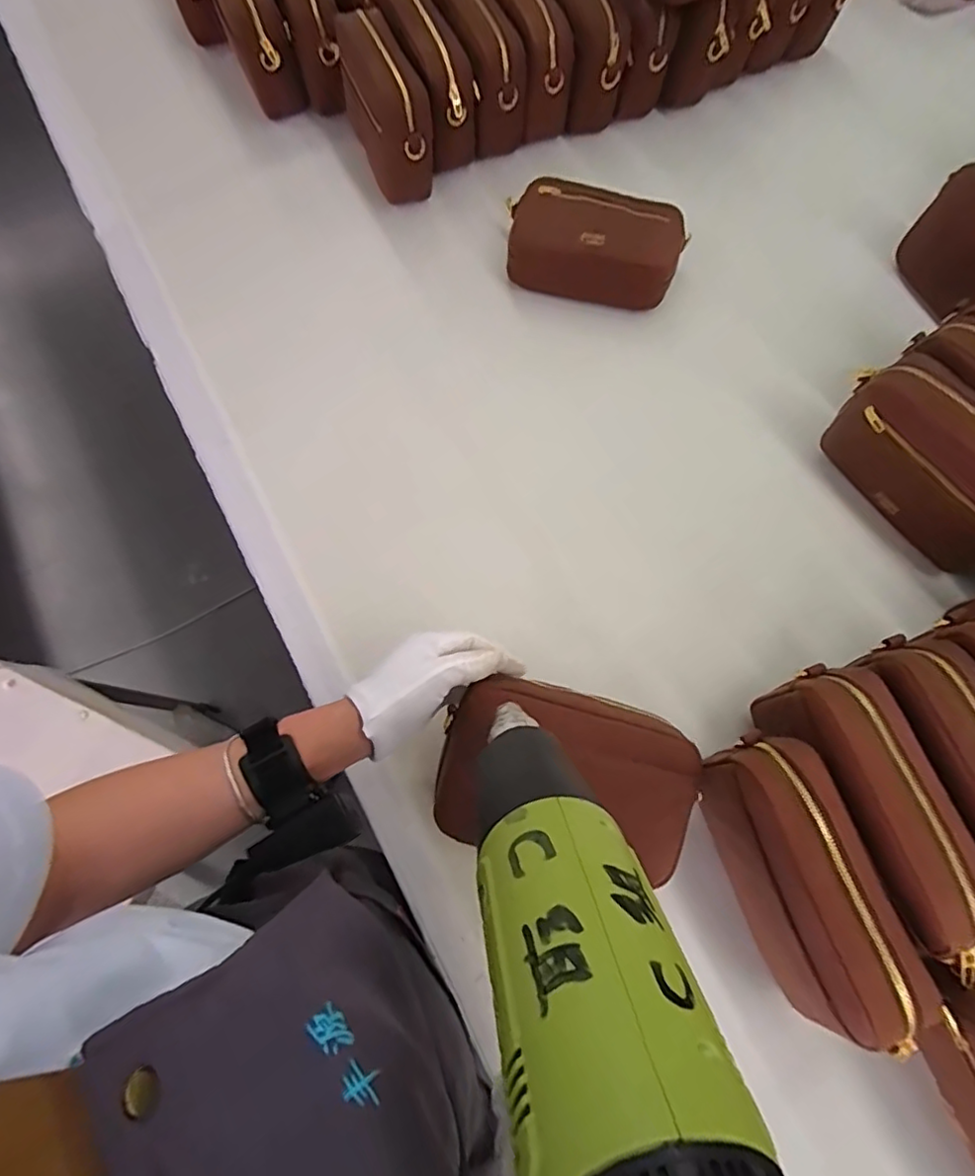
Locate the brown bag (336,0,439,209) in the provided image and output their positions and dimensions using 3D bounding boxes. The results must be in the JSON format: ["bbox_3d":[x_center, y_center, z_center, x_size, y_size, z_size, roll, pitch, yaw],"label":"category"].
[{"bbox_3d":[-0.119,-0.571,0.703,0.087,0.119,0.169,-13,71,-5],"label":"brown bag"}]

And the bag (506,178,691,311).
[{"bbox_3d":[0.128,-0.409,0.688,0.205,0.087,0.115,8,71,2],"label":"bag"}]

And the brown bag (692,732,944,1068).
[{"bbox_3d":[0.228,0.208,0.411,0.080,0.076,0.201,-19,72,-7],"label":"brown bag"}]

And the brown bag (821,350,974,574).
[{"bbox_3d":[0.418,-0.115,0.546,0.067,0.119,0.196,-30,74,-11],"label":"brown bag"}]

